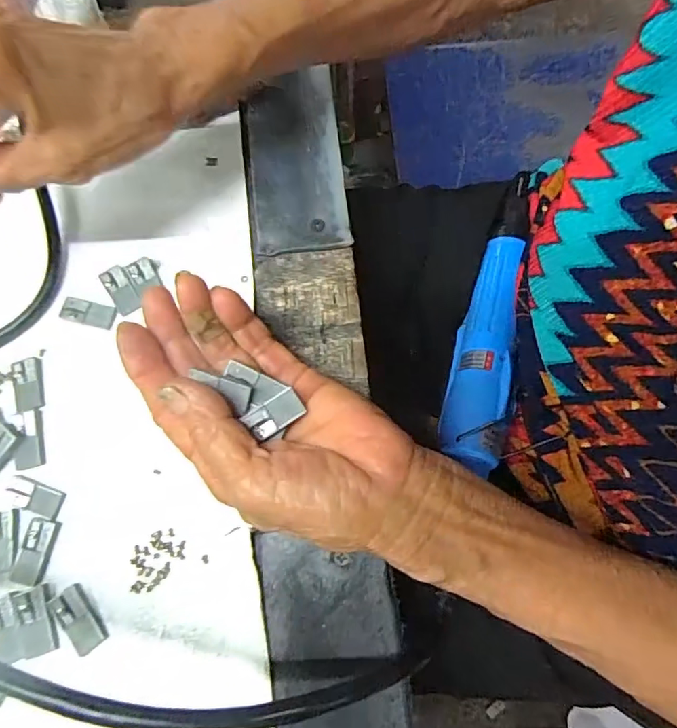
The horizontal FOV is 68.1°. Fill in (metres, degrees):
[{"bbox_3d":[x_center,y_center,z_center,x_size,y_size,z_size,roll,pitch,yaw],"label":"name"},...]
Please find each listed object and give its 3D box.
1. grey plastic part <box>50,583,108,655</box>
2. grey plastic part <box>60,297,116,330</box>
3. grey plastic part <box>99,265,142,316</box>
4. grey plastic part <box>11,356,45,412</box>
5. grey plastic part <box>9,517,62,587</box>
[{"bbox_3d":[-0.113,0.111,0.217,0.014,0.004,0.028,-38,75,-11],"label":"grey plastic part"},{"bbox_3d":[-0.133,-0.027,0.263,0.029,0.004,0.013,13,72,5],"label":"grey plastic part"},{"bbox_3d":[-0.117,-0.040,0.266,0.013,0.004,0.028,-29,74,-9],"label":"grey plastic part"},{"bbox_3d":[-0.156,0.010,0.251,0.013,0.004,0.028,-16,72,-5],"label":"grey plastic part"},{"bbox_3d":[-0.137,0.084,0.225,0.014,0.004,0.028,11,72,4],"label":"grey plastic part"}]

